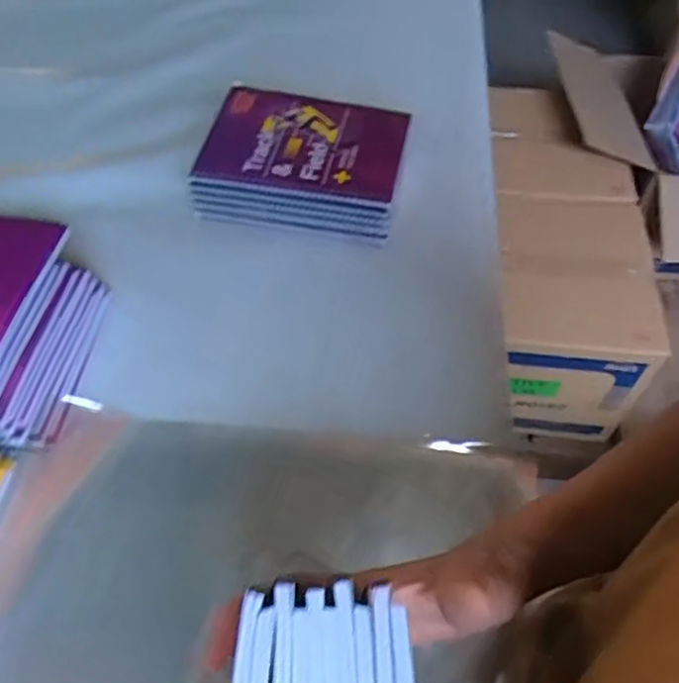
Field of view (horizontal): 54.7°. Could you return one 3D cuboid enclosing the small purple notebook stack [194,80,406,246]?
[{"bbox_3d":[-0.037,-0.187,0.675,0.199,0.055,0.153,11,54,6],"label":"small purple notebook stack"}]

